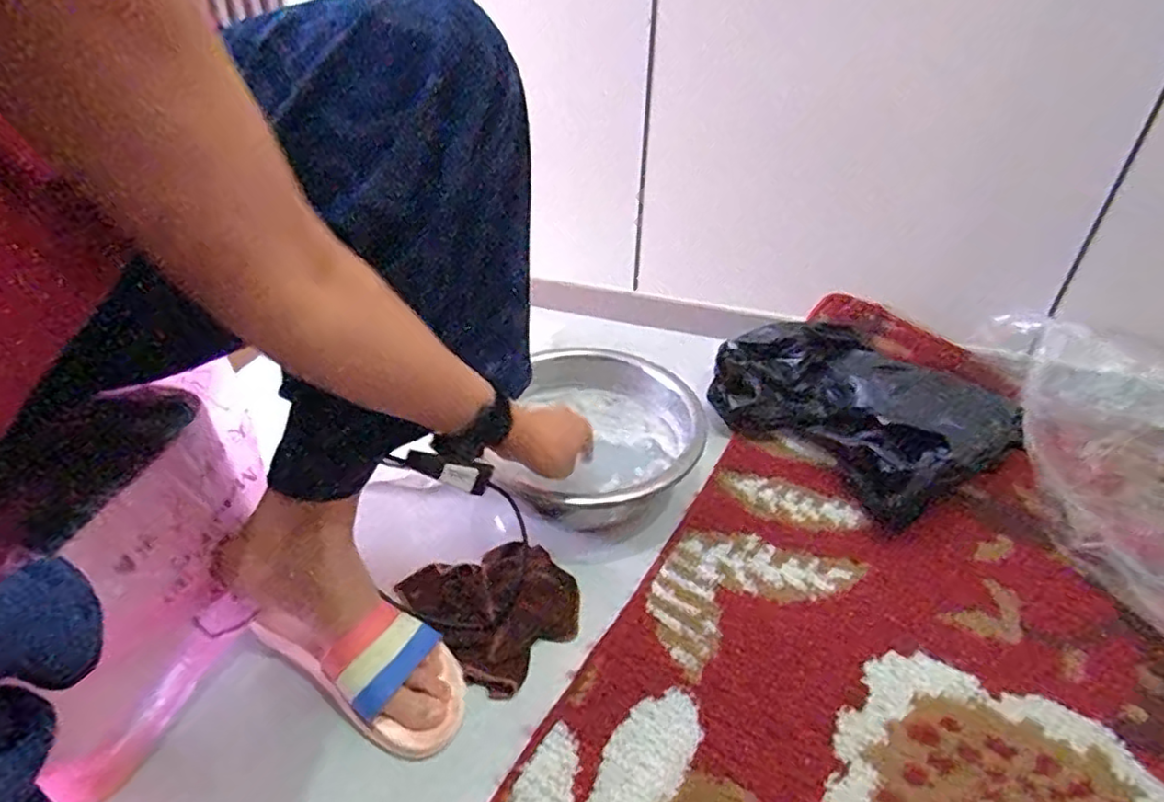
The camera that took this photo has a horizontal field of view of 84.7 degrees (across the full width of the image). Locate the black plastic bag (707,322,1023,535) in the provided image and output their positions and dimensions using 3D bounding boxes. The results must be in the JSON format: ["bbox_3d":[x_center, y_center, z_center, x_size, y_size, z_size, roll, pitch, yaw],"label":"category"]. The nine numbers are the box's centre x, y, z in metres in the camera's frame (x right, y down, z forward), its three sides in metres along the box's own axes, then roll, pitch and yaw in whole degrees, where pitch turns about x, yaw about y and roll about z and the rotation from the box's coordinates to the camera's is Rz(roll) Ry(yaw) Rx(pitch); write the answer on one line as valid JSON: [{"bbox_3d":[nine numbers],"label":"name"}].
[{"bbox_3d":[0.351,0.004,0.850,0.203,0.109,0.349,-27,45,-33],"label":"black plastic bag"}]

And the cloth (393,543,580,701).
[{"bbox_3d":[-0.086,0.197,0.652,0.144,0.023,0.169,-29,46,-34],"label":"cloth"}]

